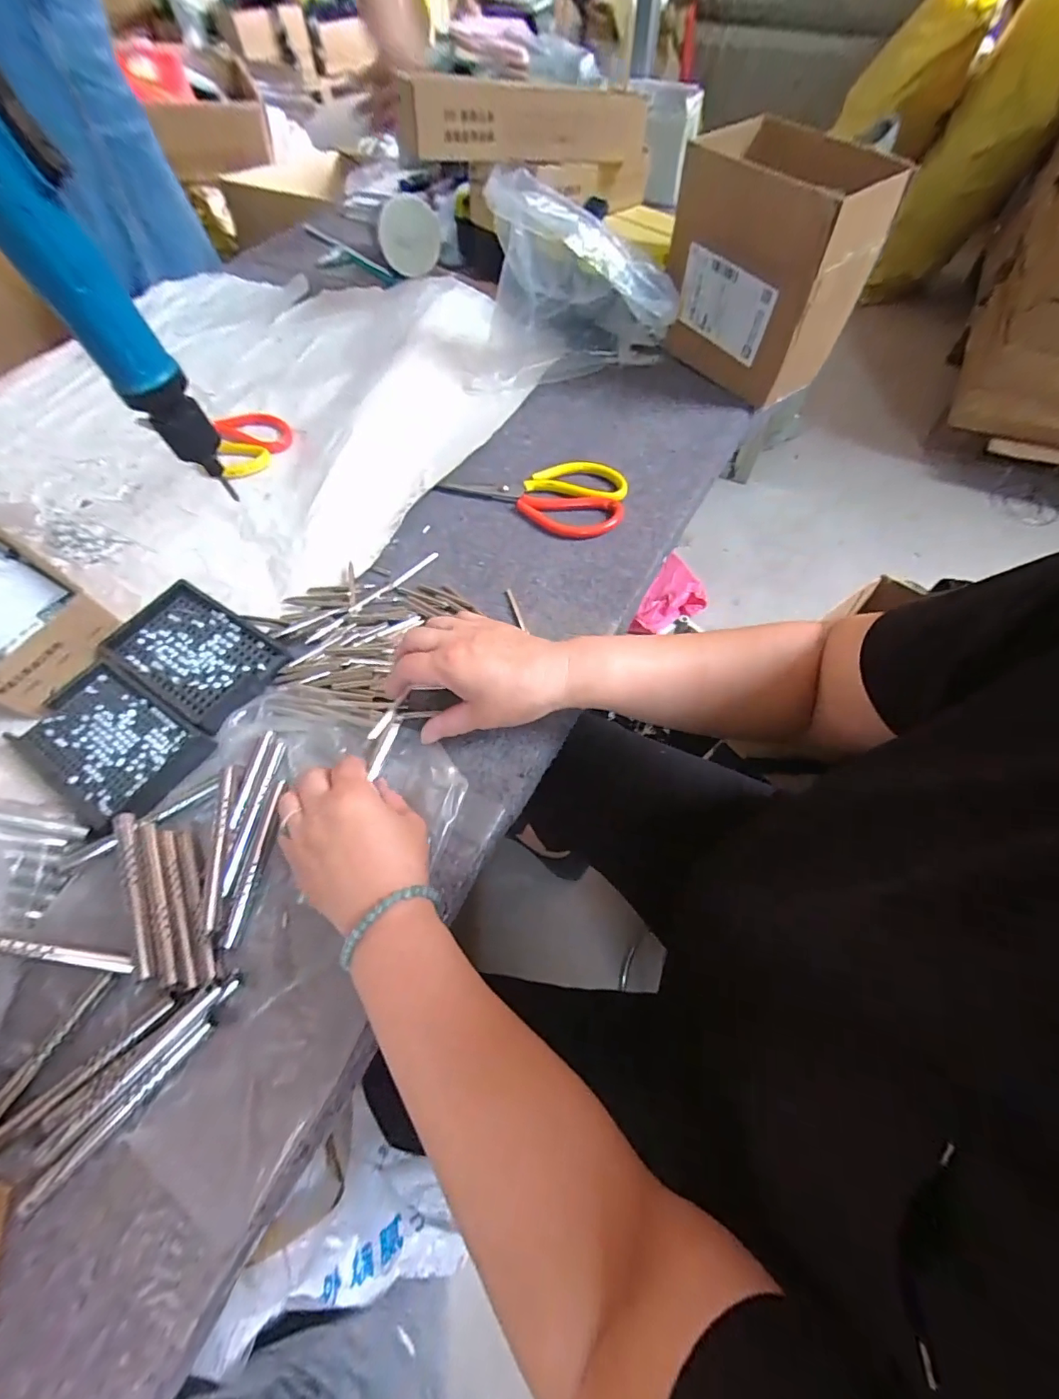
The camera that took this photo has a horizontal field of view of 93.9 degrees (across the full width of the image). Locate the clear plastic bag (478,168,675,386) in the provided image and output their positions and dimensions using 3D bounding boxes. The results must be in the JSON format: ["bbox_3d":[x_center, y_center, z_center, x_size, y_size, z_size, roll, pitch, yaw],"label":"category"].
[{"bbox_3d":[0.057,-0.449,0.548,0.207,0.180,0.114,-4,59,0],"label":"clear plastic bag"}]

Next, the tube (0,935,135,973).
[{"bbox_3d":[-0.278,0.144,0.283,0.090,0.005,0.009,26,58,-22],"label":"tube"}]

